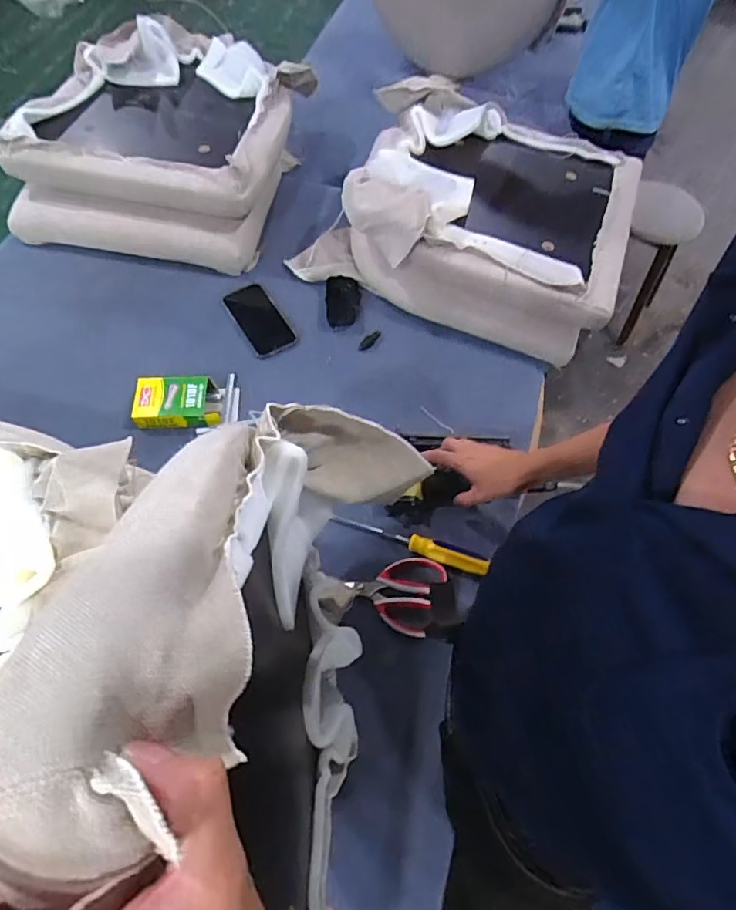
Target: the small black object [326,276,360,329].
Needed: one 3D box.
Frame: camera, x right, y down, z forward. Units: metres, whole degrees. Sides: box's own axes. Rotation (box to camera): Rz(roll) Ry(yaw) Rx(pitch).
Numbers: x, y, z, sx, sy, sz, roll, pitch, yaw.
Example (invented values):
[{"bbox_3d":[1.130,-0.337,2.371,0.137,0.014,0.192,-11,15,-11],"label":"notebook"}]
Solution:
[{"bbox_3d":[-0.046,-0.276,0.955,0.059,0.021,0.106,1,62,-1],"label":"small black object"}]

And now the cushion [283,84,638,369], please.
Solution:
[{"bbox_3d":[0.180,-0.432,0.943,0.538,0.205,0.386,20,63,8],"label":"cushion"}]

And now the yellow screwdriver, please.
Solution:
[{"bbox_3d":[0.058,0.118,0.742,0.223,0.022,0.028,20,63,9],"label":"yellow screwdriver"}]

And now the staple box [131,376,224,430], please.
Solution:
[{"bbox_3d":[-0.298,-0.083,0.838,0.133,0.038,0.084,-1,62,-3],"label":"staple box"}]

